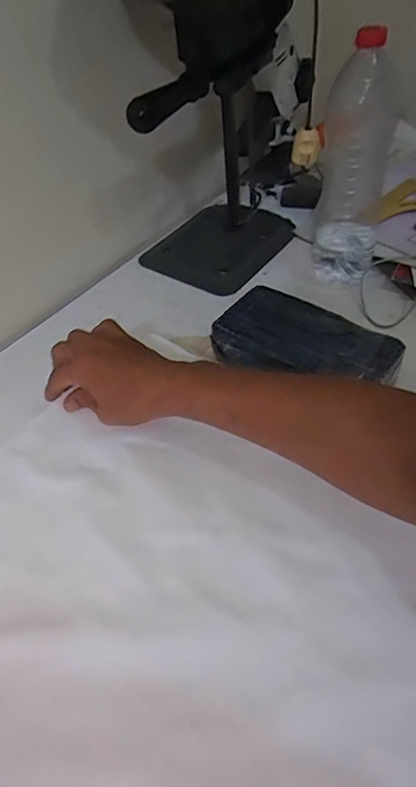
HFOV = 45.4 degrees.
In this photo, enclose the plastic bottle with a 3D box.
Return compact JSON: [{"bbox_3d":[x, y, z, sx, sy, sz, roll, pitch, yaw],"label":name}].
[{"bbox_3d":[0.187,-0.282,0.643,0.079,0.300,0.085,19,52,21],"label":"plastic bottle"}]

